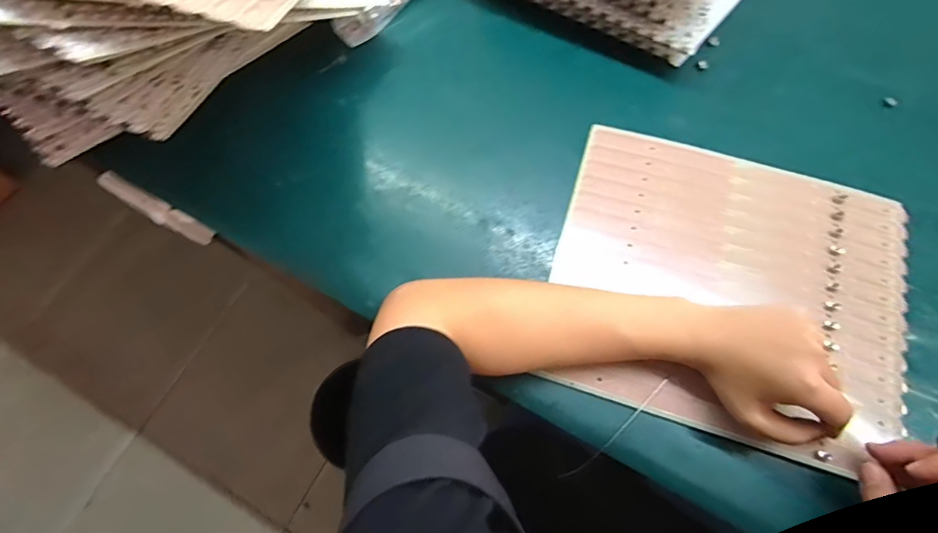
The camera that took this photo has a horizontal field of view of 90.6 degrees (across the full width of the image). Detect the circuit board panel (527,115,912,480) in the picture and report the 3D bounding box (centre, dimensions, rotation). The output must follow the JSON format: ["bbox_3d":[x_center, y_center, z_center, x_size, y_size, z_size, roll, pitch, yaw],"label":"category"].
[{"bbox_3d":[0.219,0.015,0.393,0.284,0.010,0.244,16,71,7],"label":"circuit board panel"}]

